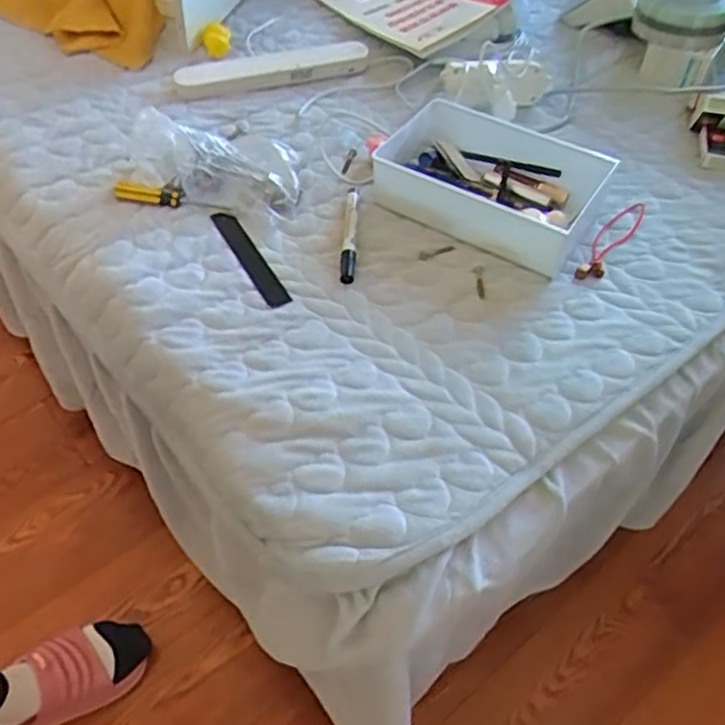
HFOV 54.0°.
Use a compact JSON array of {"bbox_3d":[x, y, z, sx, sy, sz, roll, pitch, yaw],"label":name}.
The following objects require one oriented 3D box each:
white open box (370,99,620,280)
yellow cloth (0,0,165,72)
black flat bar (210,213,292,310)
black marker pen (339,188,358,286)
[{"bbox_3d":[0.132,-0.199,0.769,0.228,0.056,0.152,28,58,15],"label":"white open box"},{"bbox_3d":[-0.378,-0.476,0.938,0.242,0.050,0.132,19,56,10],"label":"yellow cloth"},{"bbox_3d":[-0.114,-0.105,0.719,0.023,0.008,0.152,-27,55,-16],"label":"black flat bar"},{"bbox_3d":[-0.013,-0.135,0.729,0.013,0.017,0.130,3,55,-1],"label":"black marker pen"}]

